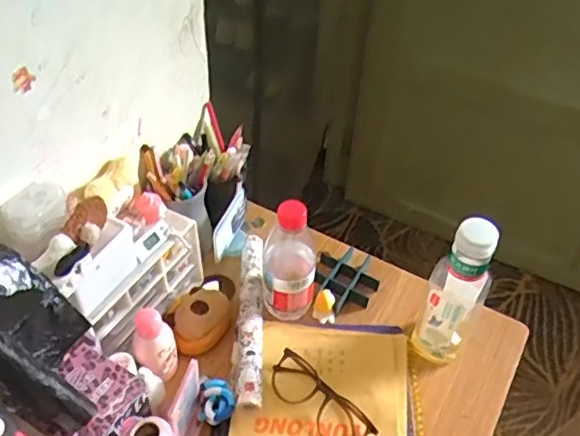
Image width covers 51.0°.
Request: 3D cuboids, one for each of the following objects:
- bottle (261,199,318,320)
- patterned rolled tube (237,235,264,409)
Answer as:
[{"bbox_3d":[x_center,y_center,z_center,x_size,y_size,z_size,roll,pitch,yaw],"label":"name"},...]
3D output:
[{"bbox_3d":[-0.002,0.052,0.739,0.068,0.178,0.054,-2,45,-1],"label":"bottle"},{"bbox_3d":[-0.050,0.117,0.754,0.031,0.027,0.257,-2,45,-1],"label":"patterned rolled tube"}]

